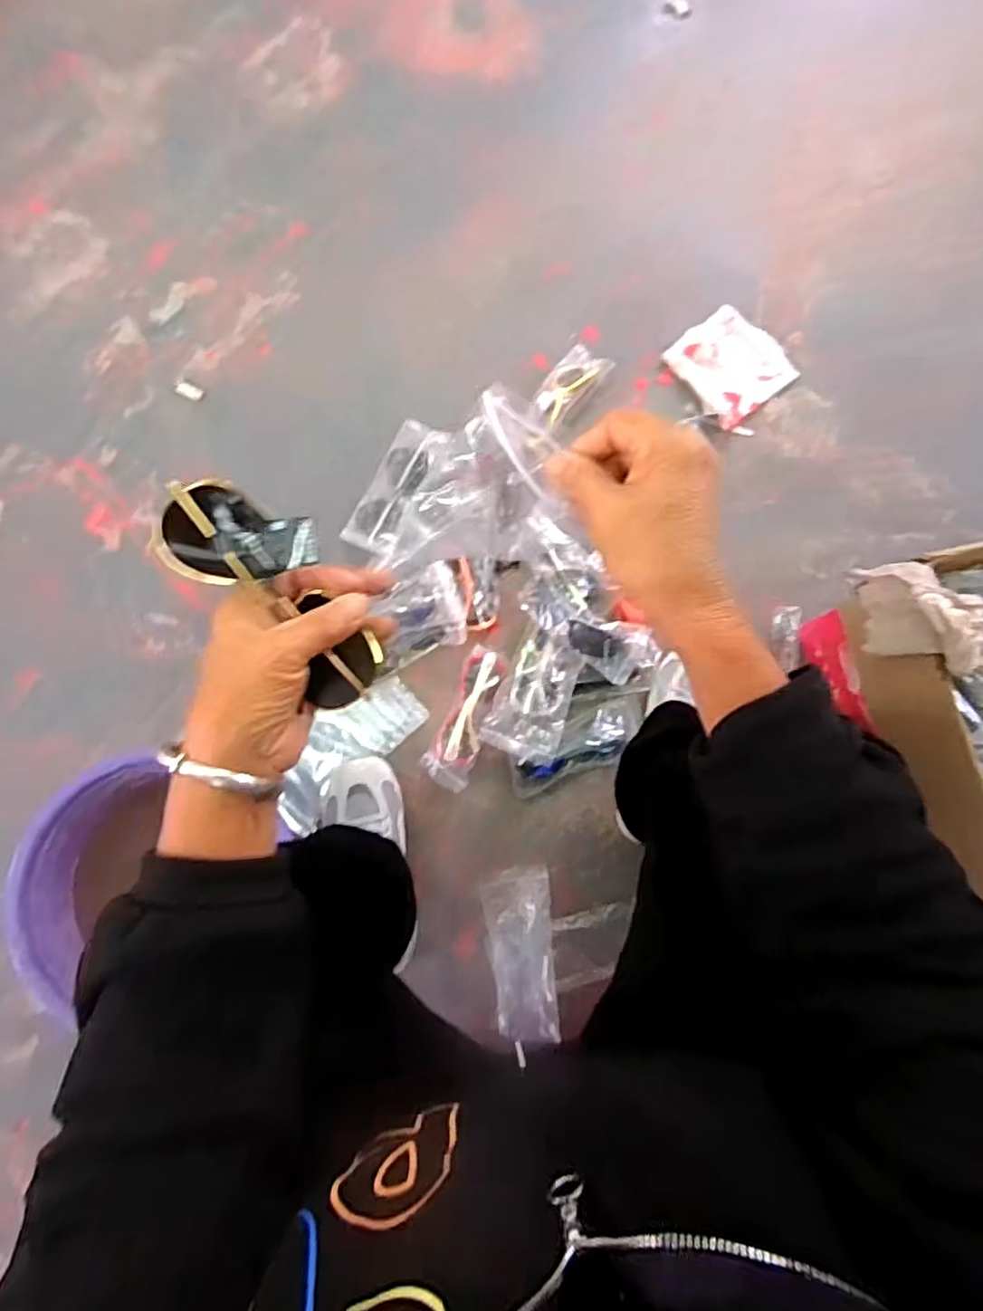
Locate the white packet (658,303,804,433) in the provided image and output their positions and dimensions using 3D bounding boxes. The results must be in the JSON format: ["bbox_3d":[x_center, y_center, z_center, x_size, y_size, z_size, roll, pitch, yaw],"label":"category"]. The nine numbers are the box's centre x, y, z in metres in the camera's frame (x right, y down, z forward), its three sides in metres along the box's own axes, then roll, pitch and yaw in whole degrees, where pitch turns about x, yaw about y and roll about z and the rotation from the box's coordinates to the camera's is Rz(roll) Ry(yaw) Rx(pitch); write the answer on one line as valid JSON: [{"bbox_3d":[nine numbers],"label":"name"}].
[{"bbox_3d":[0.330,-0.403,0.902,0.140,0.029,0.144,-41,83,-8],"label":"white packet"}]

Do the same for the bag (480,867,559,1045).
[{"bbox_3d":[0.036,0.342,0.748,0.075,0.007,0.180,-8,72,9],"label":"bag"}]

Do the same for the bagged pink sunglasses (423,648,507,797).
[{"bbox_3d":[-0.031,0.075,0.791,0.057,0.058,0.174,20,80,3],"label":"bagged pink sunglasses"}]

